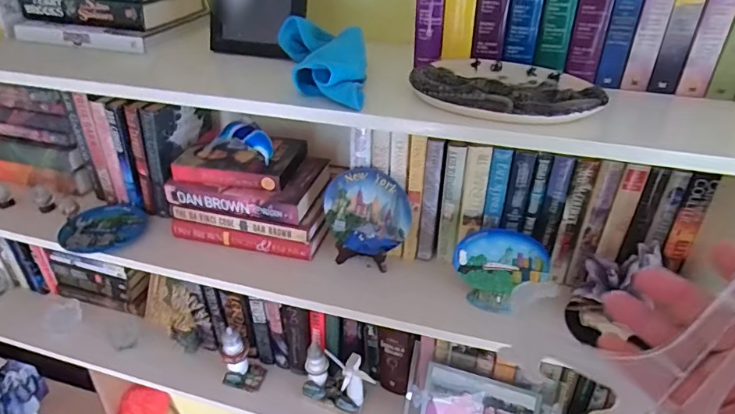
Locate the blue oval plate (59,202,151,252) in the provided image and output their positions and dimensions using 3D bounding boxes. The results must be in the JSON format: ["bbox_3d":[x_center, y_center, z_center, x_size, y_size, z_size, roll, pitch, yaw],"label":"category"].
[{"bbox_3d":[-0.464,0.035,0.883,0.138,0.022,0.121,-4,32,-8],"label":"blue oval plate"}]

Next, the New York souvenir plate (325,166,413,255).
[{"bbox_3d":[-0.002,0.007,0.781,0.140,0.131,0.034,10,33,14],"label":"New York souvenir plate"}]

